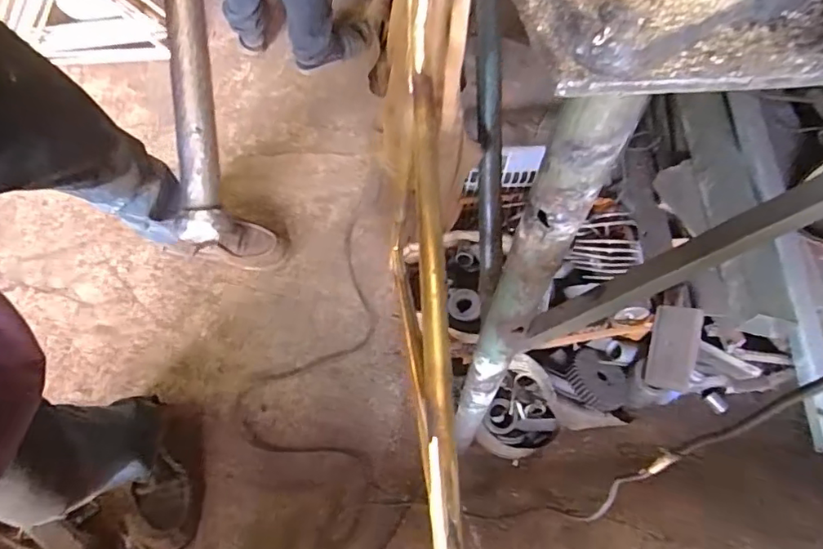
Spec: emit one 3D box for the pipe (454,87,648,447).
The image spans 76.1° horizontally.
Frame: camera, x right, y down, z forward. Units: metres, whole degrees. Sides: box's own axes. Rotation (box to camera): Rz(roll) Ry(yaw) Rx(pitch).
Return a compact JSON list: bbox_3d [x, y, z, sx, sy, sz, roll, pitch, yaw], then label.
[{"bbox_3d":[0.101,0.074,0.599,0.047,0.685,0.056,24,63,12],"label":"pipe"}]

